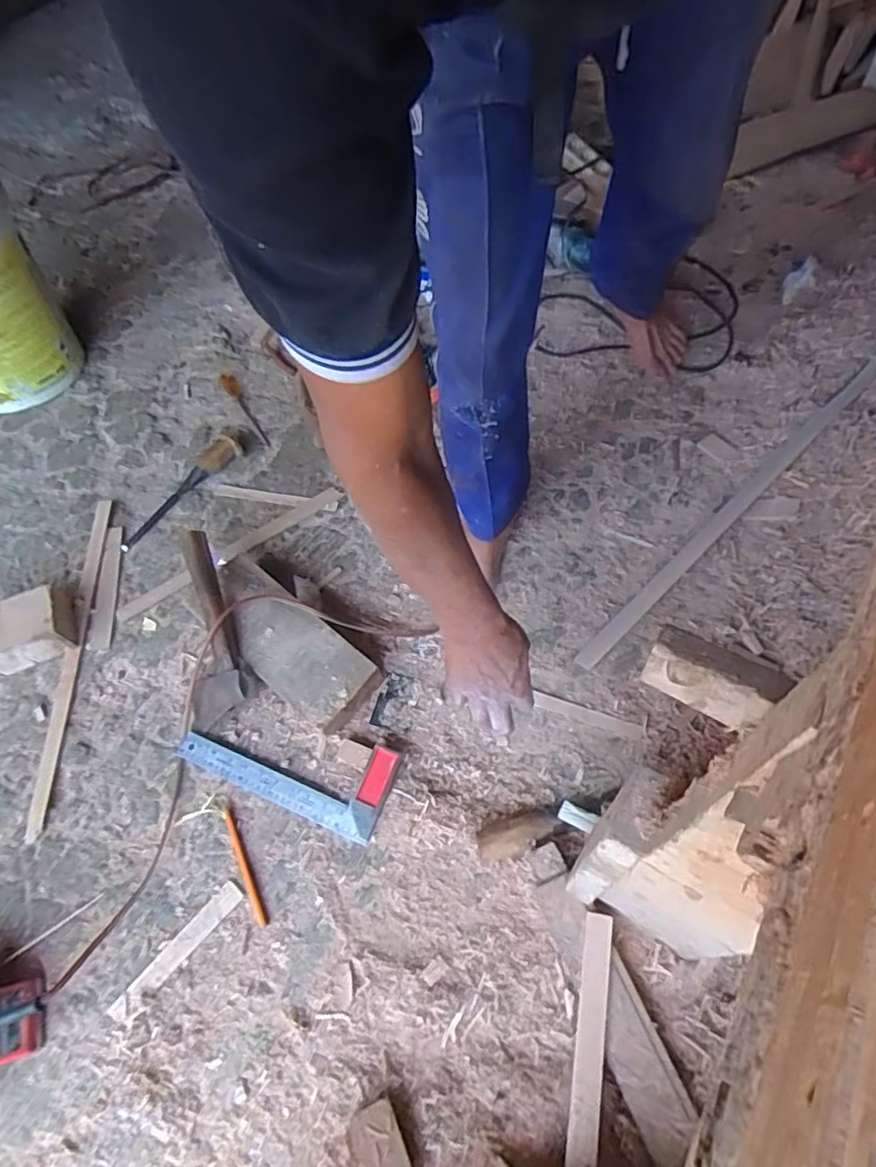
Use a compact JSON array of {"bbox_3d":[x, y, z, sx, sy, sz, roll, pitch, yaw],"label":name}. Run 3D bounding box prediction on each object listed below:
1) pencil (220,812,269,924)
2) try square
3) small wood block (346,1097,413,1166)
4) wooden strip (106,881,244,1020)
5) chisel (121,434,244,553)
[{"bbox_3d":[-0.254,0.367,0.782,0.012,0.004,0.154,-27,62,-11],"label":"pencil"},{"bbox_3d":[-0.214,0.246,0.837,0.301,0.025,0.118,16,63,13],"label":"try square"},{"bbox_3d":[-0.058,0.577,0.605,0.054,0.024,0.076,-29,62,-12],"label":"small wood block"},{"bbox_3d":[-0.319,0.448,0.737,0.027,0.008,0.180,37,69,22],"label":"wooden strip"},{"bbox_3d":[-0.477,-0.176,1.090,0.060,0.044,0.279,35,69,21],"label":"chisel"}]

